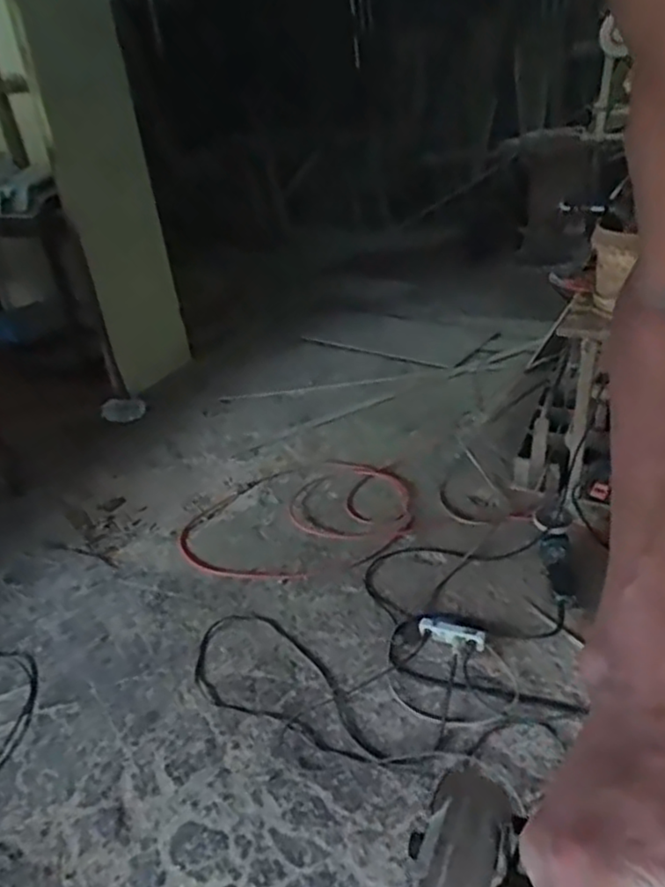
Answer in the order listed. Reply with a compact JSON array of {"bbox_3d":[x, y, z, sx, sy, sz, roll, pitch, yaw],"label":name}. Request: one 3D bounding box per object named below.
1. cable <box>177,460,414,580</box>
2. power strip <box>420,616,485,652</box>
[{"bbox_3d":[-0.095,0.195,1.899,0.615,0.027,0.483,-3,32,5],"label":"cable"},{"bbox_3d":[0.256,0.411,1.501,0.143,0.032,0.044,7,33,25],"label":"power strip"}]

